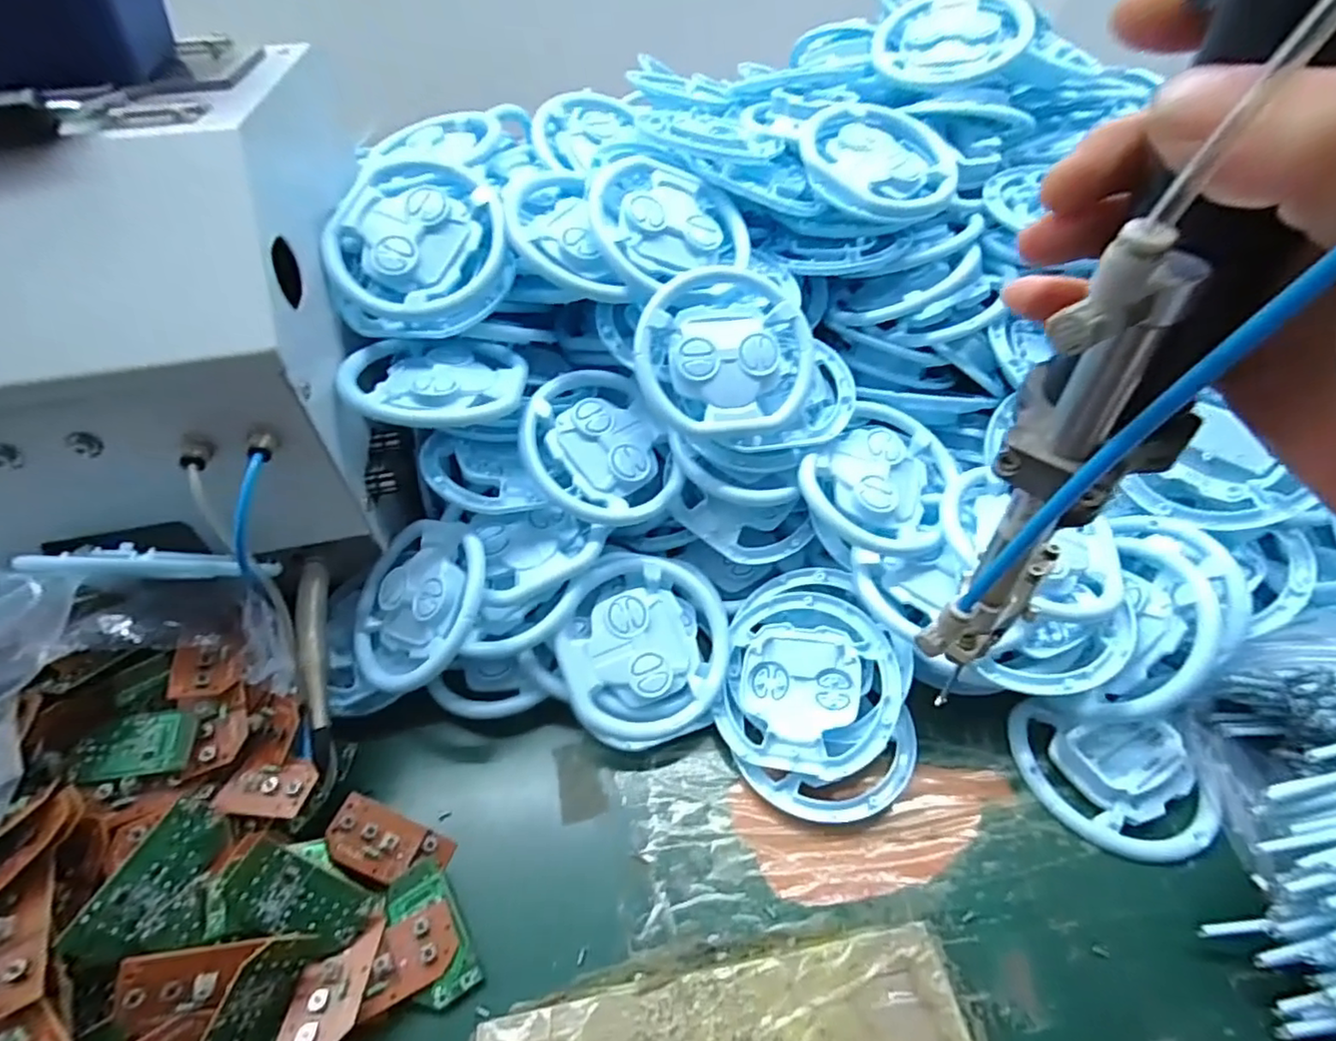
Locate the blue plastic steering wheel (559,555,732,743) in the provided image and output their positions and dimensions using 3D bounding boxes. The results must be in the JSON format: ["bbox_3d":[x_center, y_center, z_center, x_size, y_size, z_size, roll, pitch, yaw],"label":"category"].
[{"bbox_3d":[-0.014,0.072,0.361,0.097,0.013,0.102,4,69,-11],"label":"blue plastic steering wheel"}]

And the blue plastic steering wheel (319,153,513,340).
[{"bbox_3d":[-0.146,-0.163,0.364,0.100,0.026,0.112,9,82,-4],"label":"blue plastic steering wheel"}]

